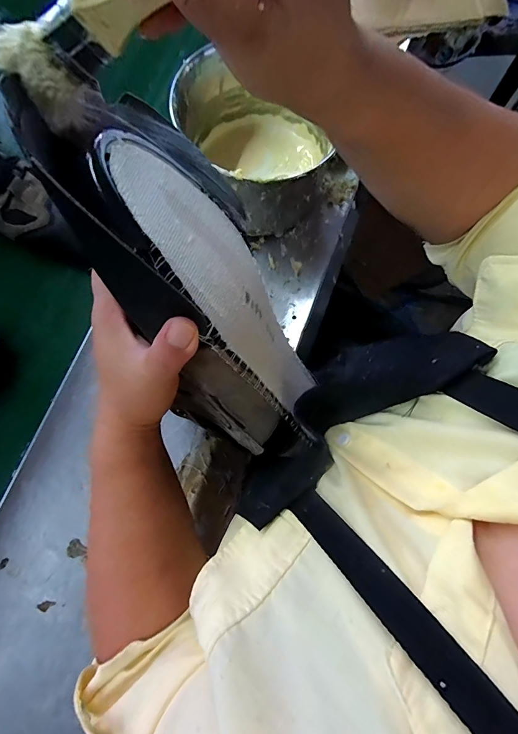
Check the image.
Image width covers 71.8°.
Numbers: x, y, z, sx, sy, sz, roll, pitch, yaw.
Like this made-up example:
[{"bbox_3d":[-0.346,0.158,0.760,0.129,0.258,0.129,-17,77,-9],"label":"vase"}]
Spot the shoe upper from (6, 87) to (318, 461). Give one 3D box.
[{"bbox_3d":[-0.054,-0.041,0.247,0.272,0.100,0.118,52,41,-27],"label":"shoe upper"}]

